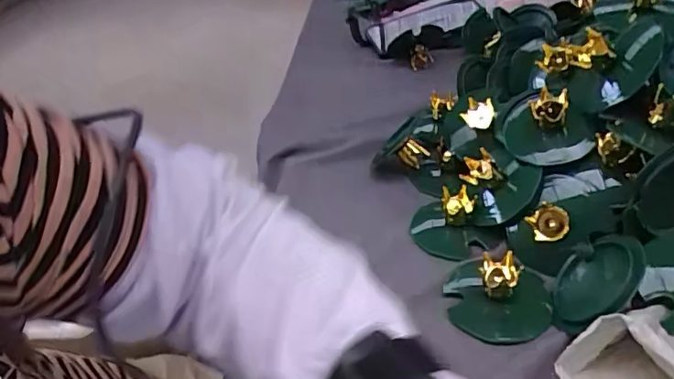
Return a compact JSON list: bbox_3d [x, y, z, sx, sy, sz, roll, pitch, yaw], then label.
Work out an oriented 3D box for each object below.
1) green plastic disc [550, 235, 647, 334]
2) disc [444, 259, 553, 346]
[{"bbox_3d":[0.174,0.062,0.356,0.008,0.073,0.071,36,27,-4],"label":"green plastic disc"},{"bbox_3d":[0.119,0.083,0.388,0.074,0.010,0.075,0,32,0],"label":"disc"}]

